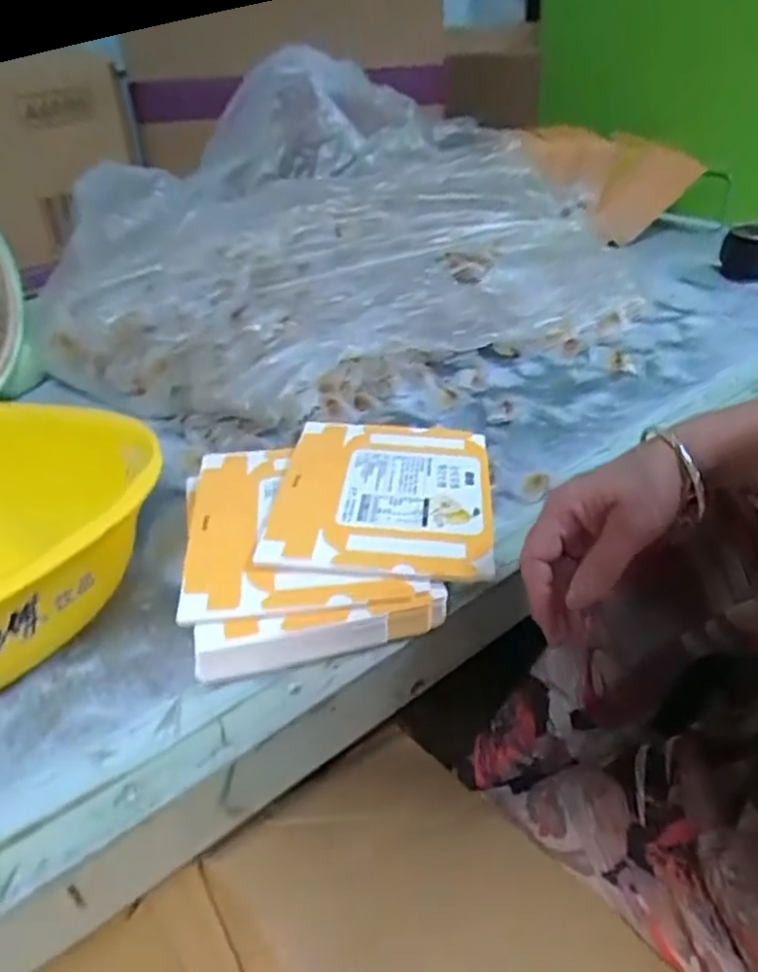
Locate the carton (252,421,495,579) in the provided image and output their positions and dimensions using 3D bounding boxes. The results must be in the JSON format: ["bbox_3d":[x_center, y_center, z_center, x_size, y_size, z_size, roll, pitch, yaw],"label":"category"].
[{"bbox_3d":[0.002,0.001,0.447,0.139,0.009,0.168,1,35,5],"label":"carton"}]

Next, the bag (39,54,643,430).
[{"bbox_3d":[-0.019,-0.241,0.663,0.581,0.194,0.300,-21,39,-25],"label":"bag"}]

